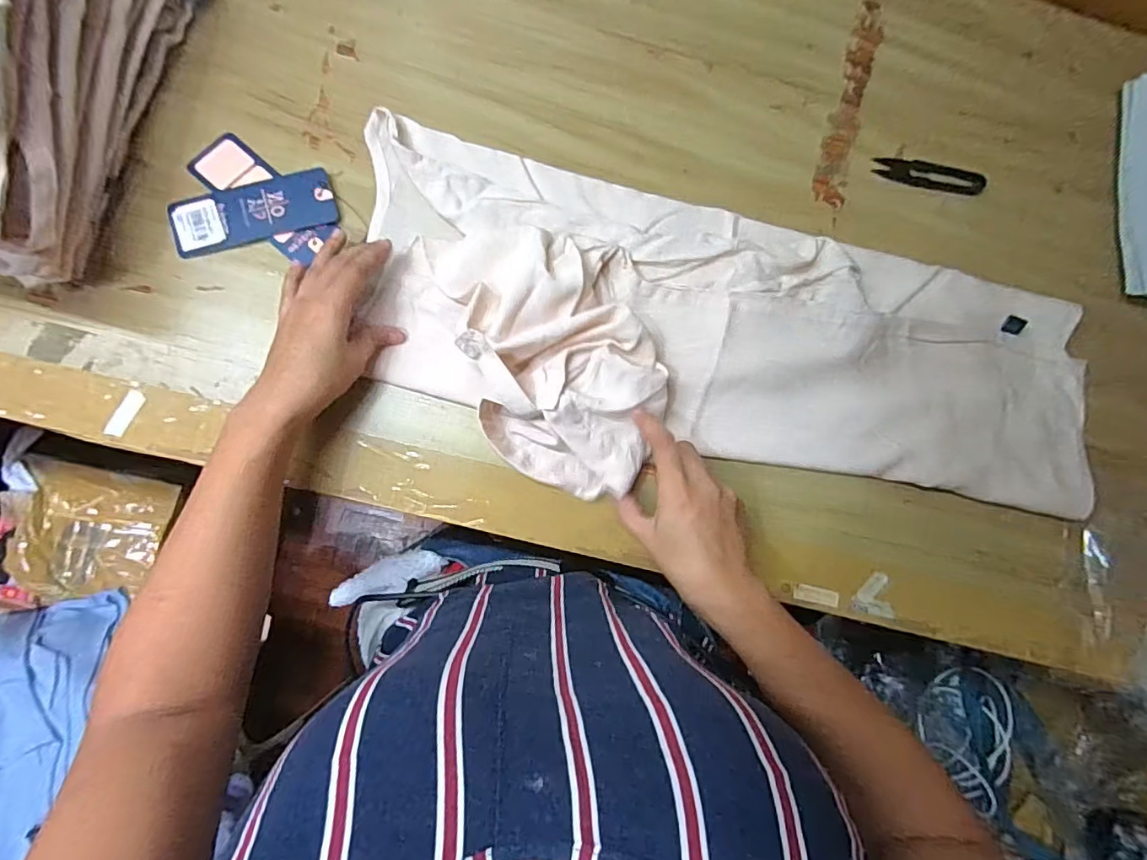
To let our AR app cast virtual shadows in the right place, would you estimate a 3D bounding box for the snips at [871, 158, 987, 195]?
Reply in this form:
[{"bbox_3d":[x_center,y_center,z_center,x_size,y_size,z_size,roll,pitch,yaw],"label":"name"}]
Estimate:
[{"bbox_3d":[0.315,-0.227,0.473,0.097,0.011,0.023,8,82,-5],"label":"snips"}]

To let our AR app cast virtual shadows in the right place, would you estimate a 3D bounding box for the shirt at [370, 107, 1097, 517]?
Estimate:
[{"bbox_3d":[0.134,-0.063,0.414,0.594,0.056,0.243,11,82,-6],"label":"shirt"}]

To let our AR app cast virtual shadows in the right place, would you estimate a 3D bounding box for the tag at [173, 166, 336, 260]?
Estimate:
[{"bbox_3d":[-0.242,-0.166,0.405,0.117,0.006,0.045,-18,89,-7],"label":"tag"}]

